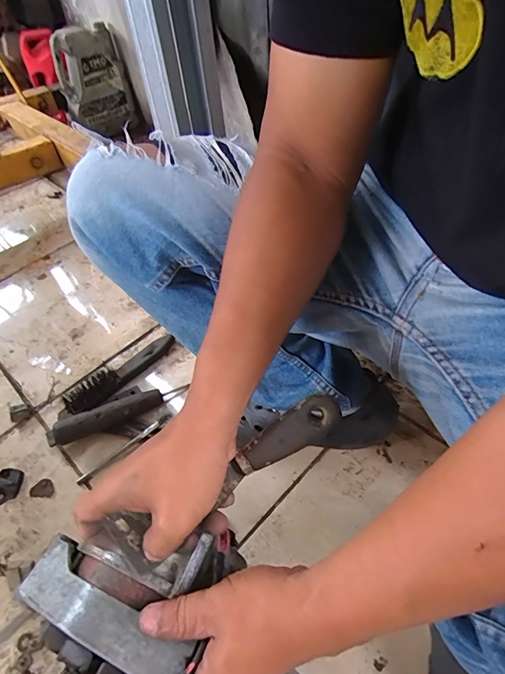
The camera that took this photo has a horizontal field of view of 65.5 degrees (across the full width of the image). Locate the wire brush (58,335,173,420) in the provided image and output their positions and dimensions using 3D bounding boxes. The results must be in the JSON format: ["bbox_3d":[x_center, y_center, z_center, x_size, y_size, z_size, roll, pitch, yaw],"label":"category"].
[{"bbox_3d":[-0.235,0.067,0.697,0.039,0.032,0.224,34,59,30],"label":"wire brush"}]

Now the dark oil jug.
[{"bbox_3d":[-0.538,-0.857,1.330,0.133,0.289,0.201,30,57,27],"label":"dark oil jug"}]

